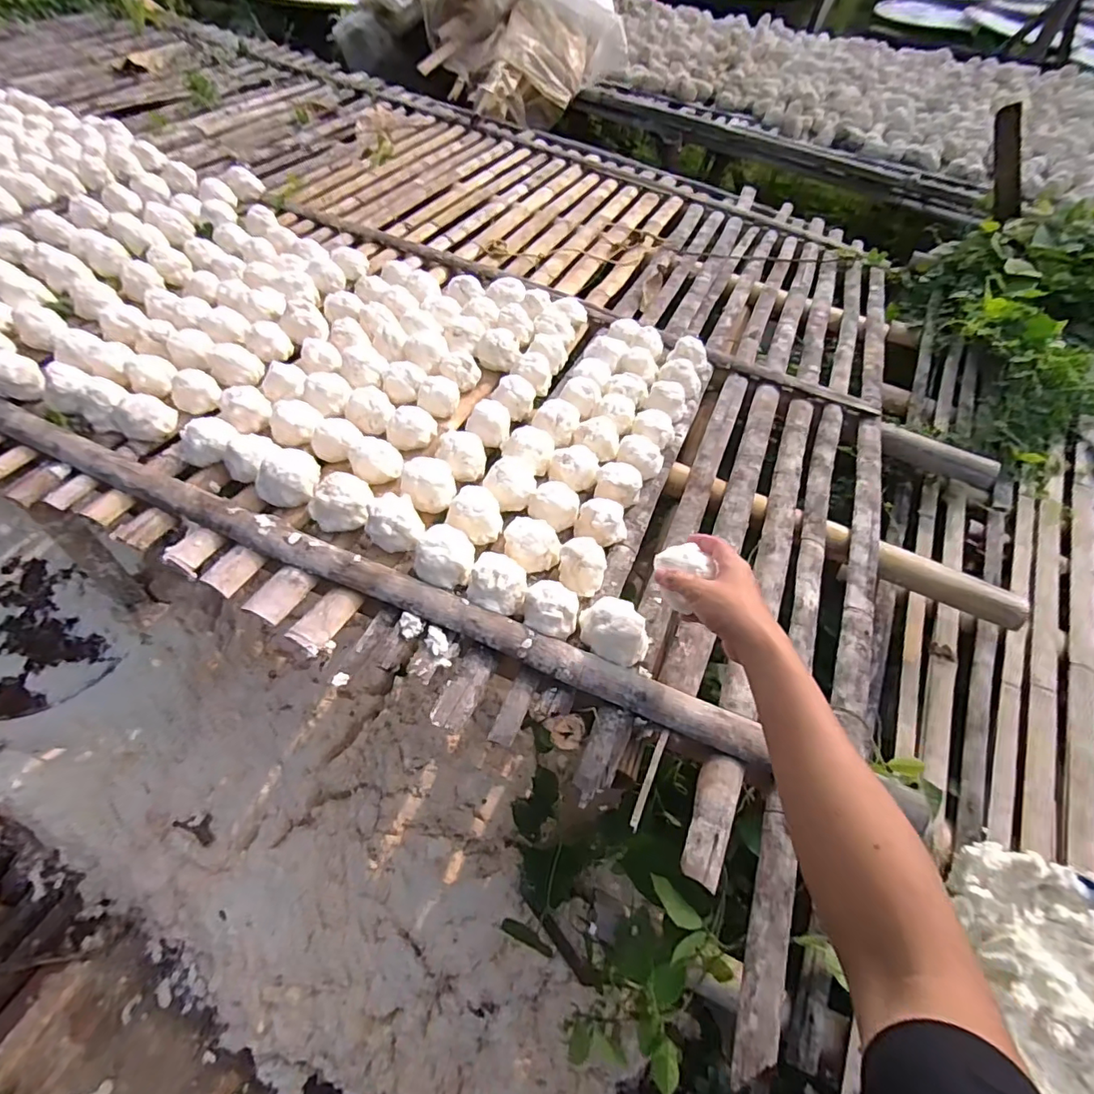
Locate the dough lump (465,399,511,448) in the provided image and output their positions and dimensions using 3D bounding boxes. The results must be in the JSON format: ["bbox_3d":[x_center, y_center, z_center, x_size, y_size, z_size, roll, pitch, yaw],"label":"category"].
[{"bbox_3d":[-0.096,-0.206,0.885,0.071,0.047,0.092,1,55,-6],"label":"dough lump"}]

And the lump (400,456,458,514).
[{"bbox_3d":[-0.170,-0.089,0.777,0.078,0.048,0.086,-10,57,-13],"label":"lump"}]

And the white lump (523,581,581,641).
[{"bbox_3d":[0.006,0.077,0.667,0.065,0.043,0.066,3,55,-4],"label":"white lump"}]

